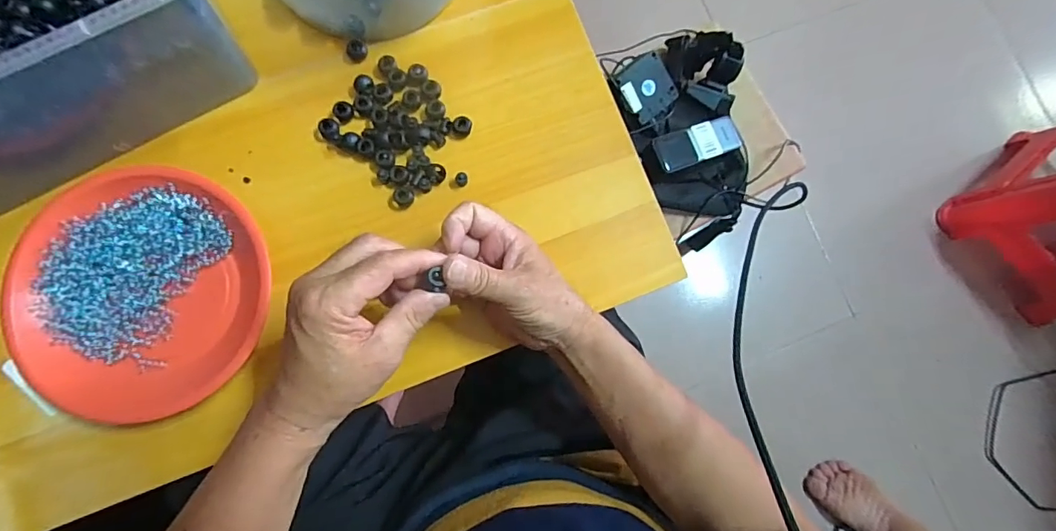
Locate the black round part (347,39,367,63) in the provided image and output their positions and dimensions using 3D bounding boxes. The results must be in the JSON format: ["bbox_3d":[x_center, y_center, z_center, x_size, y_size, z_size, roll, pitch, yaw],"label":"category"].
[{"bbox_3d":[-0.152,-0.191,0.428,0.017,0.011,0.016,0,82,-3],"label":"black round part"}]

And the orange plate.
[{"bbox_3d":[-0.305,0.021,0.381,0.191,0.023,0.190,0,82,-3],"label":"orange plate"}]

